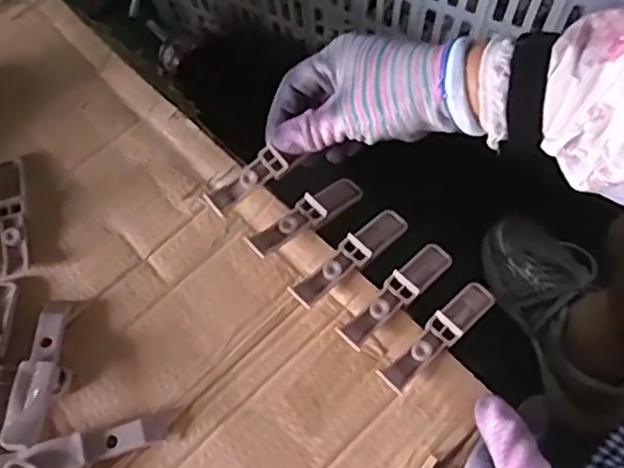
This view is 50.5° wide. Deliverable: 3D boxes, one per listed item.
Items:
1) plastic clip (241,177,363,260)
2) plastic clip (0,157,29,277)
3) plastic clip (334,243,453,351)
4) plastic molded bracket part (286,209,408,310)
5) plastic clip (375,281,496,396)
[{"bbox_3d":[-0.003,-0.013,0.460,0.101,0.017,0.024,-32,68,-35],"label":"plastic clip"},{"bbox_3d":[-0.211,-0.014,0.465,0.020,0.012,0.094,-13,67,-5],"label":"plastic clip"},{"bbox_3d":[0.056,0.039,0.435,0.021,0.021,0.098,42,57,17],"label":"plastic clip"},{"bbox_3d":[0.025,0.015,0.447,0.022,0.022,0.100,42,58,17],"label":"plastic molded bracket part"},{"bbox_3d":[0.081,0.064,0.422,0.021,0.020,0.098,43,57,17],"label":"plastic clip"}]

